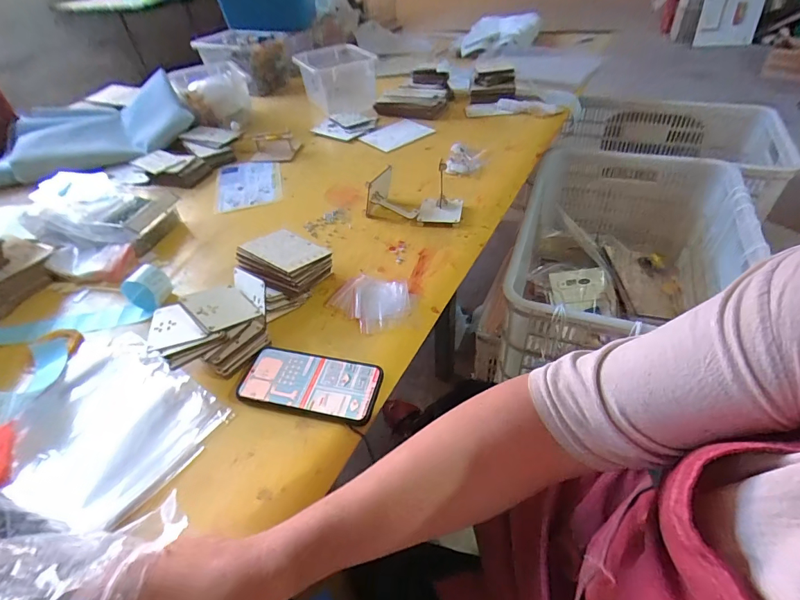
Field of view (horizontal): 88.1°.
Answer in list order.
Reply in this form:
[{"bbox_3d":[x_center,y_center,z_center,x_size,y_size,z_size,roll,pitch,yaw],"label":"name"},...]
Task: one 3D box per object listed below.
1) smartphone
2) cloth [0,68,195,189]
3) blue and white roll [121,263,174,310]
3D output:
[{"bbox_3d":[-0.106,0.097,0.486,0.161,0.016,0.077,7,45,13],"label":"smartphone"},{"bbox_3d":[-0.807,-0.433,1.067,0.480,0.073,0.321,-32,59,-16],"label":"cloth"},{"bbox_3d":[-0.366,-0.020,0.608,0.050,0.047,0.050,2,44,8],"label":"blue and white roll"}]

